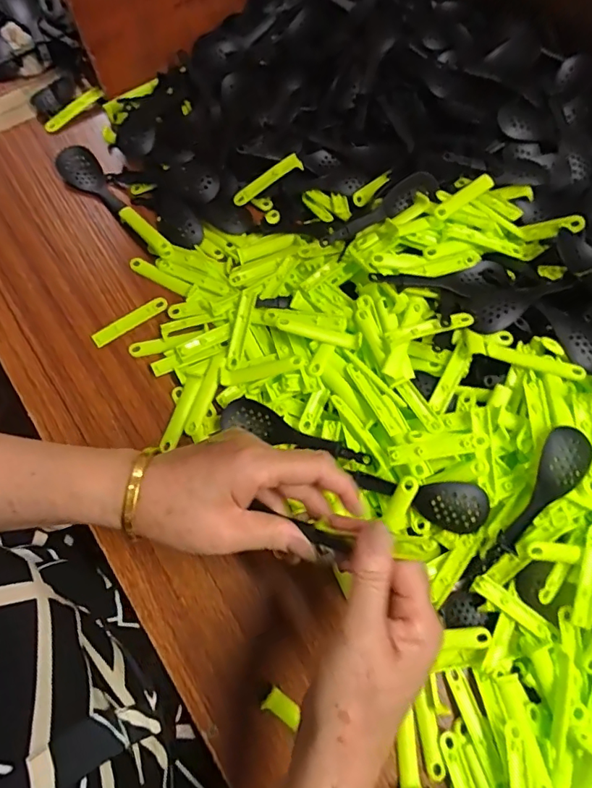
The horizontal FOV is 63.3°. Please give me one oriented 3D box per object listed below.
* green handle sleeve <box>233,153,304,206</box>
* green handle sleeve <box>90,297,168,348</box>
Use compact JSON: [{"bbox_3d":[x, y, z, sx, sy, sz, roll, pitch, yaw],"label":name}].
[{"bbox_3d":[-0.031,-0.219,0.490,0.077,0.011,0.015,-31,76,9],"label":"green handle sleeve"},{"bbox_3d":[-0.159,-0.070,0.459,0.077,0.005,0.014,-33,77,-10],"label":"green handle sleeve"}]

